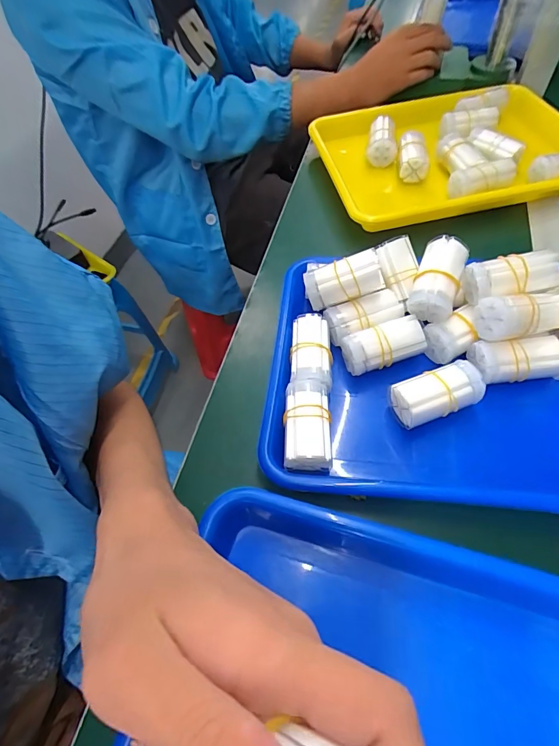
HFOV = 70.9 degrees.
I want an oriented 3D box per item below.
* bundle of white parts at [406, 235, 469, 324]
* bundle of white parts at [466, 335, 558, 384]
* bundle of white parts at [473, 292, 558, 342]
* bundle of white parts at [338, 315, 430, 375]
[{"bbox_3d":[0.142,-0.083,0.353,0.037,0.042,0.067,19,60,16],"label":"bundle of white parts"},{"bbox_3d":[0.205,-0.011,0.337,0.074,0.028,0.031,-5,57,2],"label":"bundle of white parts"},{"bbox_3d":[0.205,-0.047,0.328,0.071,0.041,0.033,-6,57,1],"label":"bundle of white parts"},{"bbox_3d":[0.094,-0.024,0.355,0.074,0.028,0.031,-16,57,-5],"label":"bundle of white parts"}]

